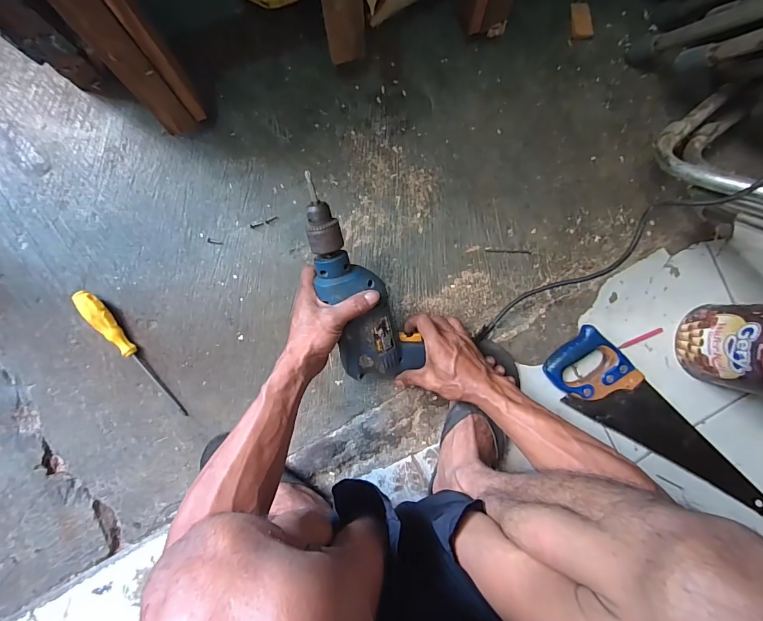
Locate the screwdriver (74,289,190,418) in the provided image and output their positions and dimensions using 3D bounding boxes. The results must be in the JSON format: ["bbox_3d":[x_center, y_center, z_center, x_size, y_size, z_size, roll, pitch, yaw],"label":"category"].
[{"bbox_3d":[-0.358,0.064,0.554,0.027,0.028,0.221,-37,95,-3],"label":"screwdriver"}]

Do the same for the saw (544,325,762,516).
[{"bbox_3d":[0.480,0.194,0.635,0.483,0.032,0.115,33,89,-6],"label":"saw"}]

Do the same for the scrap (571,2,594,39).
[{"bbox_3d":[0.309,-0.446,0.592,0.036,0.007,0.051,-8,93,-5],"label":"scrap"}]

